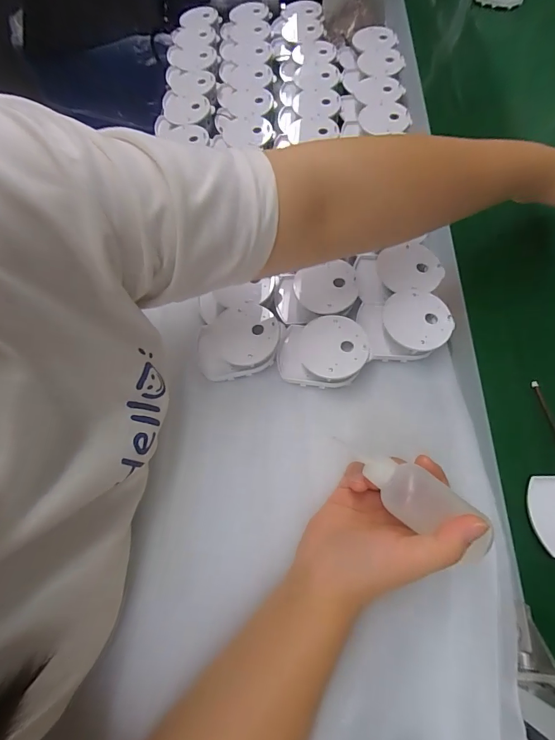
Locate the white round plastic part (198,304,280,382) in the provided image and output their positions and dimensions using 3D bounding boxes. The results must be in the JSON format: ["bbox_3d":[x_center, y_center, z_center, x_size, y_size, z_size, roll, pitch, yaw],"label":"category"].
[{"bbox_3d":[-0.039,-0.027,0.374,0.081,0.040,0.062,-10,64,-1],"label":"white round plastic part"}]

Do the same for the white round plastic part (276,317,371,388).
[{"bbox_3d":[0.042,-0.017,0.362,0.080,0.036,0.061,8,65,8],"label":"white round plastic part"}]

